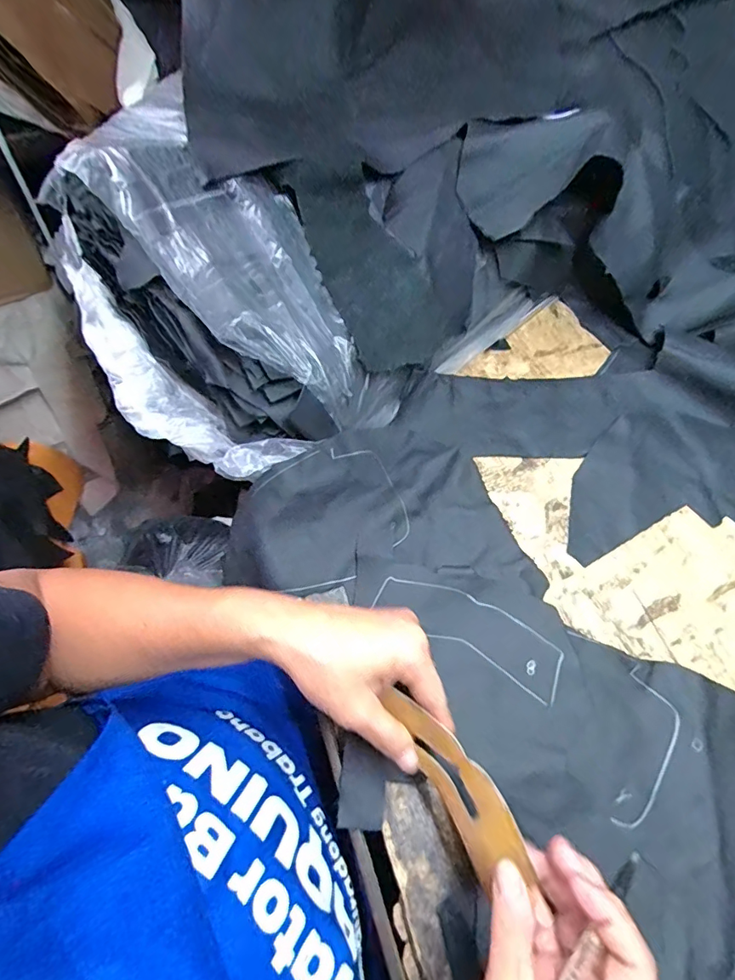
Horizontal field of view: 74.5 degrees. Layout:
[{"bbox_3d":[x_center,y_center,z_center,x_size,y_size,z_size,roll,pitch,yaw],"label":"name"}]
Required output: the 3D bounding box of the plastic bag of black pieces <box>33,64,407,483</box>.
[{"bbox_3d":[-0.159,-0.182,0.426,0.202,0.138,0.375,-31,68,-15],"label":"plastic bag of black pieces"}]

